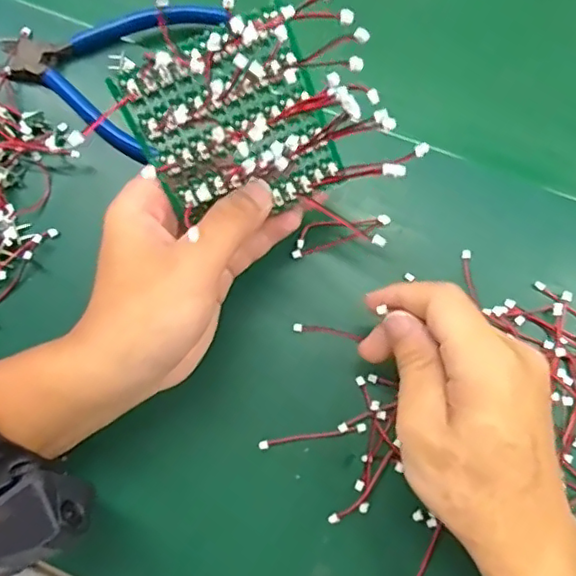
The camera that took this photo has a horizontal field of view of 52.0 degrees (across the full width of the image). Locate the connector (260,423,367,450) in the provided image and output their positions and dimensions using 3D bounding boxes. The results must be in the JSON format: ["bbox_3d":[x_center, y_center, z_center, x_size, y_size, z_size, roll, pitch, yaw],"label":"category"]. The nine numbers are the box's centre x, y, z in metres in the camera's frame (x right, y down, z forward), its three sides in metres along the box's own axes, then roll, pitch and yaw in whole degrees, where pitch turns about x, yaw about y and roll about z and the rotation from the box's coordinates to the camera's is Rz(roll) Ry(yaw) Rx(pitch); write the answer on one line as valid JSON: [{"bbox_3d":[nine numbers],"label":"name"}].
[{"bbox_3d":[0.013,0.080,0.319,0.058,0.004,0.005,-10,77,-1],"label":"connector"}]

